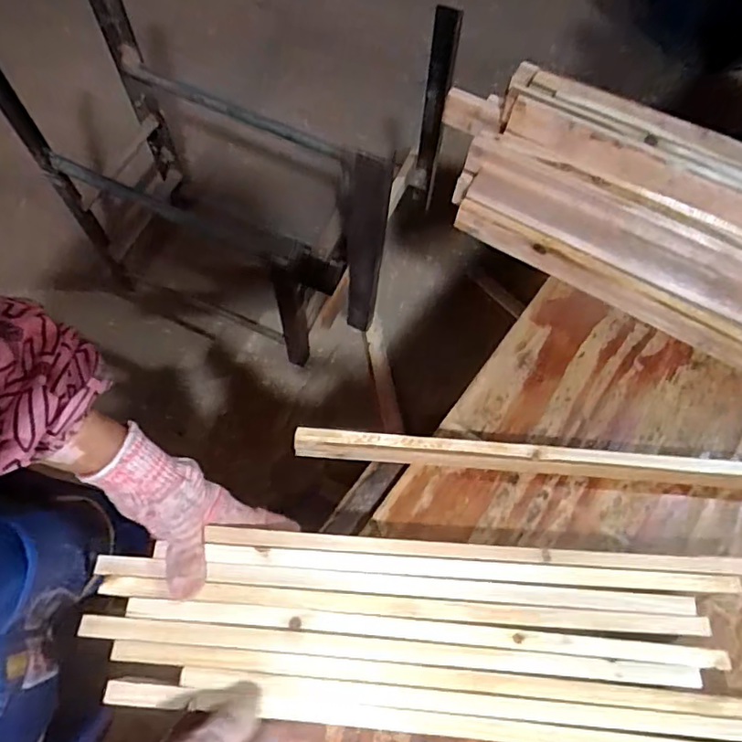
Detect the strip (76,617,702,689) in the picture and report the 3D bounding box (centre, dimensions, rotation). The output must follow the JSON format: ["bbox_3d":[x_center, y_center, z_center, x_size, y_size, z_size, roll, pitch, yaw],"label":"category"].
[{"bbox_3d":[0.018,0.221,0.433,0.476,0.006,0.016,6,64,-2],"label":"strip"}]

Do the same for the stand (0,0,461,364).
[{"bbox_3d":[-0.266,-0.355,1.082,0.689,0.727,0.324,23,67,5],"label":"stand"}]

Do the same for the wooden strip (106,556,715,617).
[{"bbox_3d":[0.024,0.178,0.455,0.485,0.005,0.016,5,64,-2],"label":"wooden strip"}]

